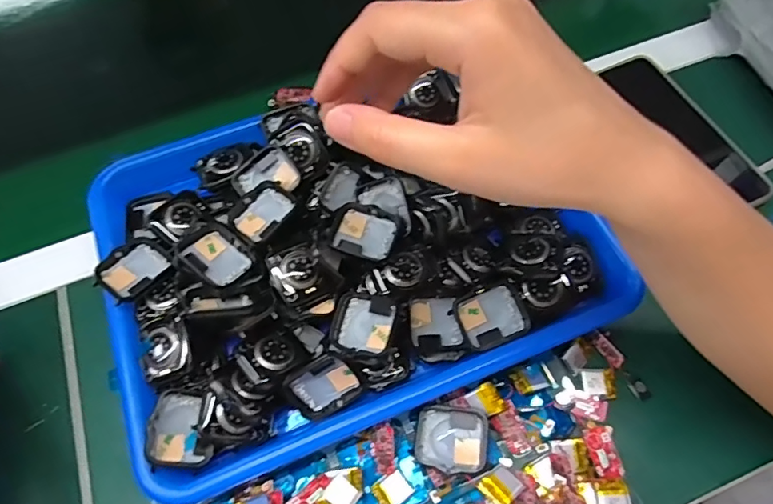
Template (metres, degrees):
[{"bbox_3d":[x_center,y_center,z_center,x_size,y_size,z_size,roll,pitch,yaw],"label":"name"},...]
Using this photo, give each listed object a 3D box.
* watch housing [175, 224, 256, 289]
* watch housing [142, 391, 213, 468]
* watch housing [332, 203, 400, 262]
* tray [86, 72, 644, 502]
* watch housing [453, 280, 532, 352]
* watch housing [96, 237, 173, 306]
[{"bbox_3d":[-0.108,0.003,0.322,0.041,0.011,0.037,39,54,8],"label":"watch housing"},{"bbox_3d":[-0.119,0.103,0.294,0.036,0.008,0.040,10,67,-30],"label":"watch housing"},{"bbox_3d":[-0.014,-0.011,0.332,0.040,0.012,0.036,14,64,9],"label":"watch housing"},{"bbox_3d":[-0.029,-0.011,0.344,0.310,0.052,0.233,-20,64,-9],"label":"tray"},{"bbox_3d":[0.066,0.040,0.320,0.040,0.014,0.035,-20,64,-8],"label":"watch housing"},{"bbox_3d":[-0.165,0.011,0.332,0.035,0.008,0.041,37,70,19],"label":"watch housing"}]

